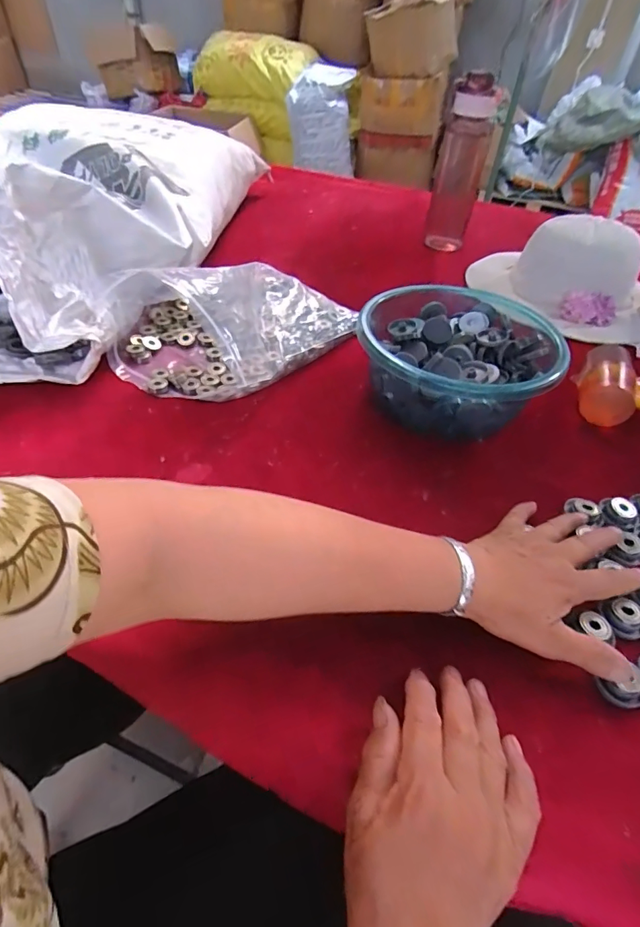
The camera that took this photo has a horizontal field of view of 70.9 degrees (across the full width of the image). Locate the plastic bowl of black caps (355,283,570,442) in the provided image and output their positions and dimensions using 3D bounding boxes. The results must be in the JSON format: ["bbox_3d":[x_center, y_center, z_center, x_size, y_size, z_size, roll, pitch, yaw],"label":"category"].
[{"bbox_3d":[0.151,-0.114,0.511,0.204,0.092,0.197,1,49,-1],"label":"plastic bowl of black caps"}]

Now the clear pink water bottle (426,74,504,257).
[{"bbox_3d":[0.255,-0.540,0.834,0.089,0.253,0.084,15,51,11],"label":"clear pink water bottle"}]

